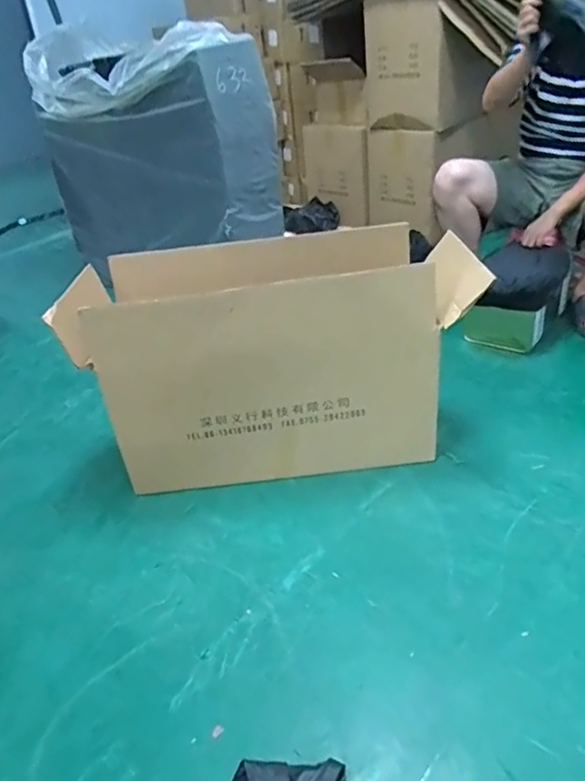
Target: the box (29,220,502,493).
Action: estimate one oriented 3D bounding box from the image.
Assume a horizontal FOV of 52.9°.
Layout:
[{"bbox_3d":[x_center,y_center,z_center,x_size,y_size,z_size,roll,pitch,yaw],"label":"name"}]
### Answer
[{"bbox_3d":[-0.033,-0.085,1.499,0.925,0.543,0.347,-8,33,-1],"label":"box"}]

